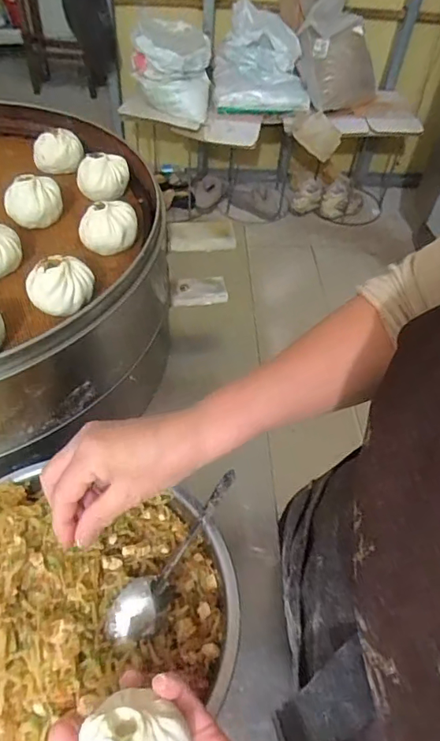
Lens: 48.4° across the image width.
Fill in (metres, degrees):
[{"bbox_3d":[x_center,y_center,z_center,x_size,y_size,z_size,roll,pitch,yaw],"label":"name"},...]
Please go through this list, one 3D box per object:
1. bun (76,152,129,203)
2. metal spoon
[{"bbox_3d":[-0.136,-0.224,0.578,0.052,0.049,0.052,2,50,-3],"label":"bun"},{"bbox_3d":[-0.037,0.148,0.411,0.029,0.032,0.163,25,53,16],"label":"metal spoon"}]

